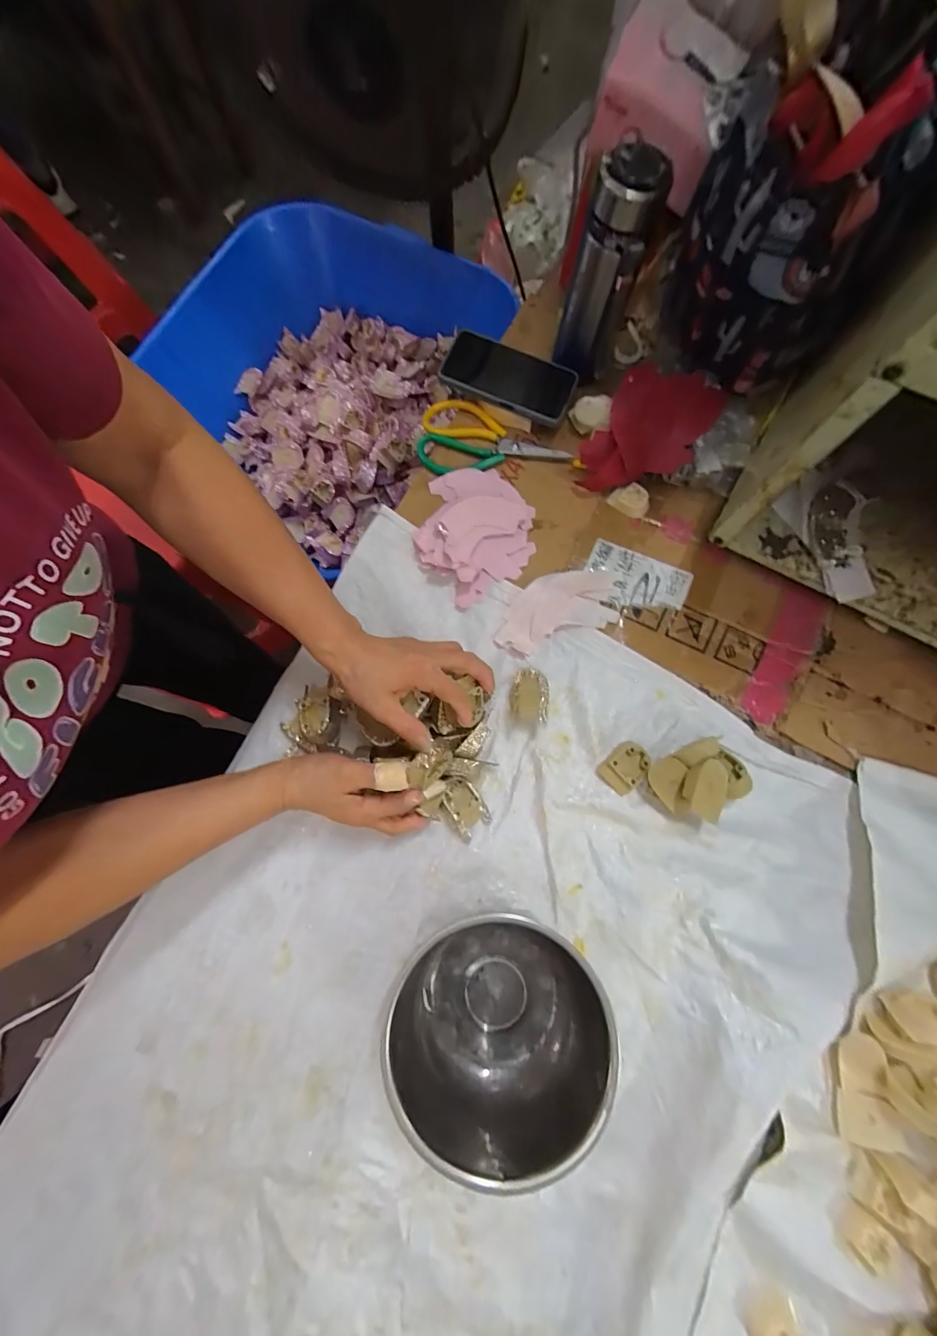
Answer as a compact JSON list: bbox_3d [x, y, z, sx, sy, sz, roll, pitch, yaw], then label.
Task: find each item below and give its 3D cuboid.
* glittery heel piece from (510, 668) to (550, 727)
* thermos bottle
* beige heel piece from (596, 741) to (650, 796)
[{"bbox_3d":[0.068,0.032,0.475,0.042,0.016,0.061,9,78,3],"label":"glittery heel piece"},{"bbox_3d":[0.143,-0.416,0.457,0.074,0.177,0.059,14,80,3],"label":"thermos bottle"},{"bbox_3d":[0.168,0.106,0.452,0.054,0.017,0.038,-43,80,-7],"label":"beige heel piece"}]

